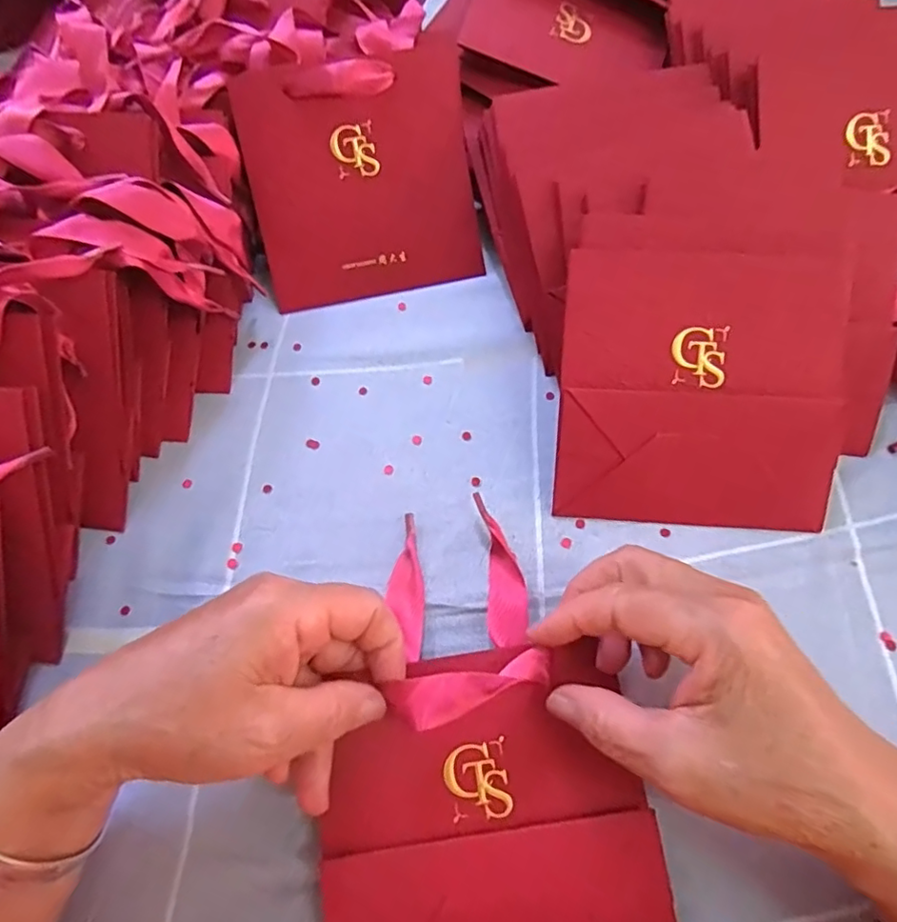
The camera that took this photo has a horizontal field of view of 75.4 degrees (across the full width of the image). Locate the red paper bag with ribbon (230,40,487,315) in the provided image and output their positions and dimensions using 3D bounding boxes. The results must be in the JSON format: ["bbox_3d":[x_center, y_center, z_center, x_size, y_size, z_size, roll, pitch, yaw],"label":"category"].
[{"bbox_3d":[-0.054,-0.178,0.370,0.137,0.018,0.140,-11,104,-2],"label":"red paper bag with ribbon"}]

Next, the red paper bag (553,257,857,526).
[{"bbox_3d":[0.129,-0.037,0.298,0.136,0.013,0.138,3,93,2],"label":"red paper bag"}]

